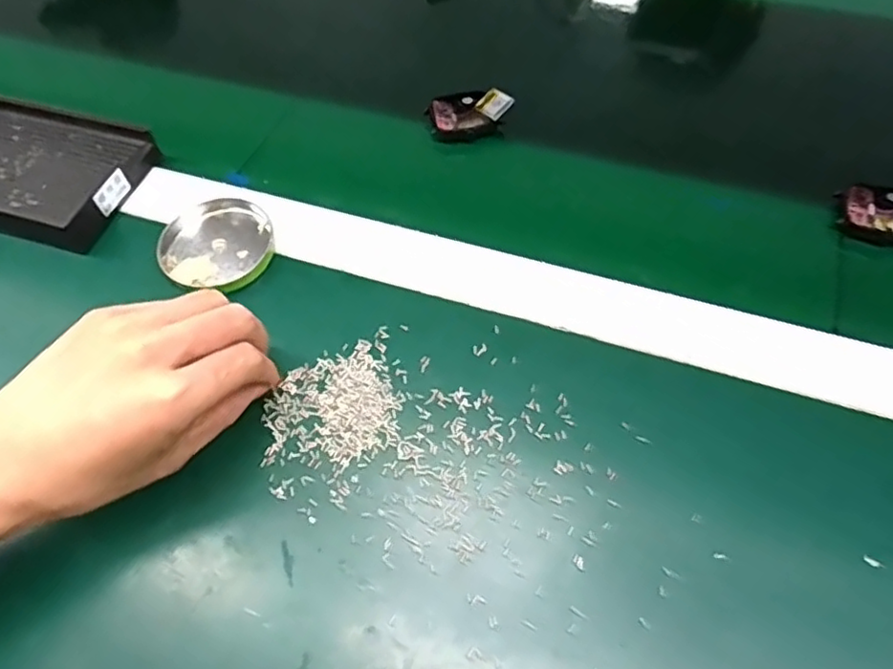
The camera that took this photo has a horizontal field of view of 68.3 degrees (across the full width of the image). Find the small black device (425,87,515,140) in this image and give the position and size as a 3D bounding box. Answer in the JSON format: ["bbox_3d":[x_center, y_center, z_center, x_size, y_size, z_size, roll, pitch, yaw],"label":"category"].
[{"bbox_3d":[0.015,-0.150,0.446,0.054,0.027,0.035,1,59,4],"label":"small black device"}]

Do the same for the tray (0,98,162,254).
[{"bbox_3d":[-0.269,-0.104,0.421,0.135,0.025,0.097,16,61,13],"label":"tray"}]

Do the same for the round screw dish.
[{"bbox_3d":[-0.134,-0.053,0.393,0.065,0.010,0.065,-1,59,2],"label":"round screw dish"}]

